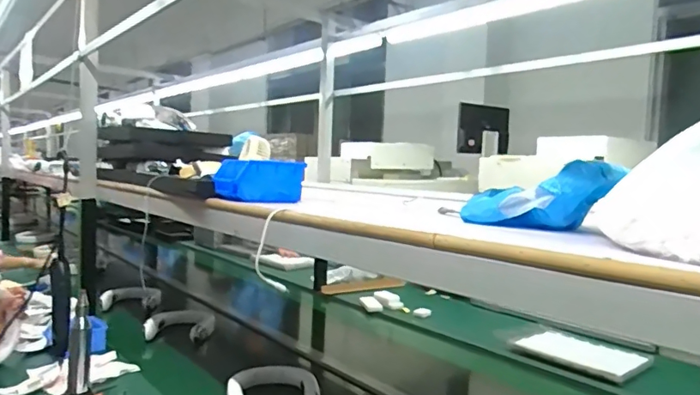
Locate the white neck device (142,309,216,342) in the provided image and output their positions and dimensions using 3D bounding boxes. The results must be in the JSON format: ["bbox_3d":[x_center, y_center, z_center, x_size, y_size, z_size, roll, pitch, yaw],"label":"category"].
[{"bbox_3d":[-0.538,0.399,1.629,0.197,0.048,0.215,0,4,-9],"label":"white neck device"}]

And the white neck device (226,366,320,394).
[{"bbox_3d":[-0.179,0.444,1.191,0.208,0.057,0.232,0,4,-13],"label":"white neck device"}]

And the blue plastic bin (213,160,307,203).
[{"bbox_3d":[-0.168,-0.031,0.949,0.163,0.072,0.089,-1,4,-22],"label":"blue plastic bin"}]

